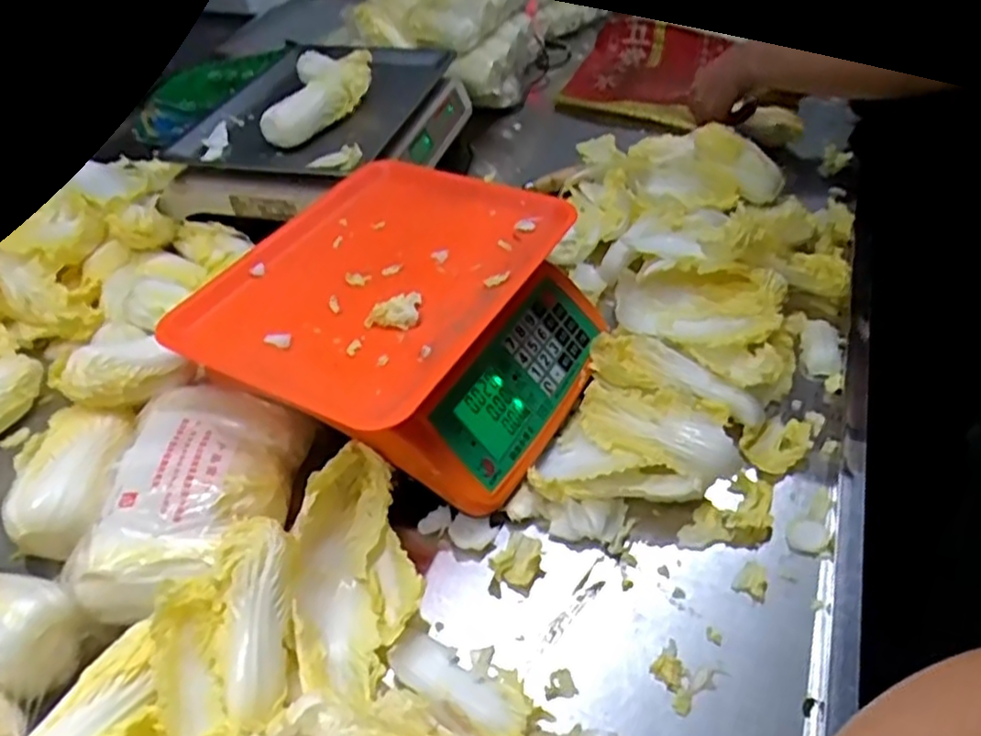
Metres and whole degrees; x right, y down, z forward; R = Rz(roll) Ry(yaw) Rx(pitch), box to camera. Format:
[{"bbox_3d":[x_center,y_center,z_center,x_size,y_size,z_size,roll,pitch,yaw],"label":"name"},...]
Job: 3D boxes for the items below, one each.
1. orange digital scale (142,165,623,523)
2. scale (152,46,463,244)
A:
[{"bbox_3d":[-0.069,-0.047,0.595,0.288,0.092,0.290,20,50,23],"label":"orange digital scale"},{"bbox_3d":[-0.193,-0.293,0.857,0.258,0.083,0.339,10,46,15],"label":"scale"}]

